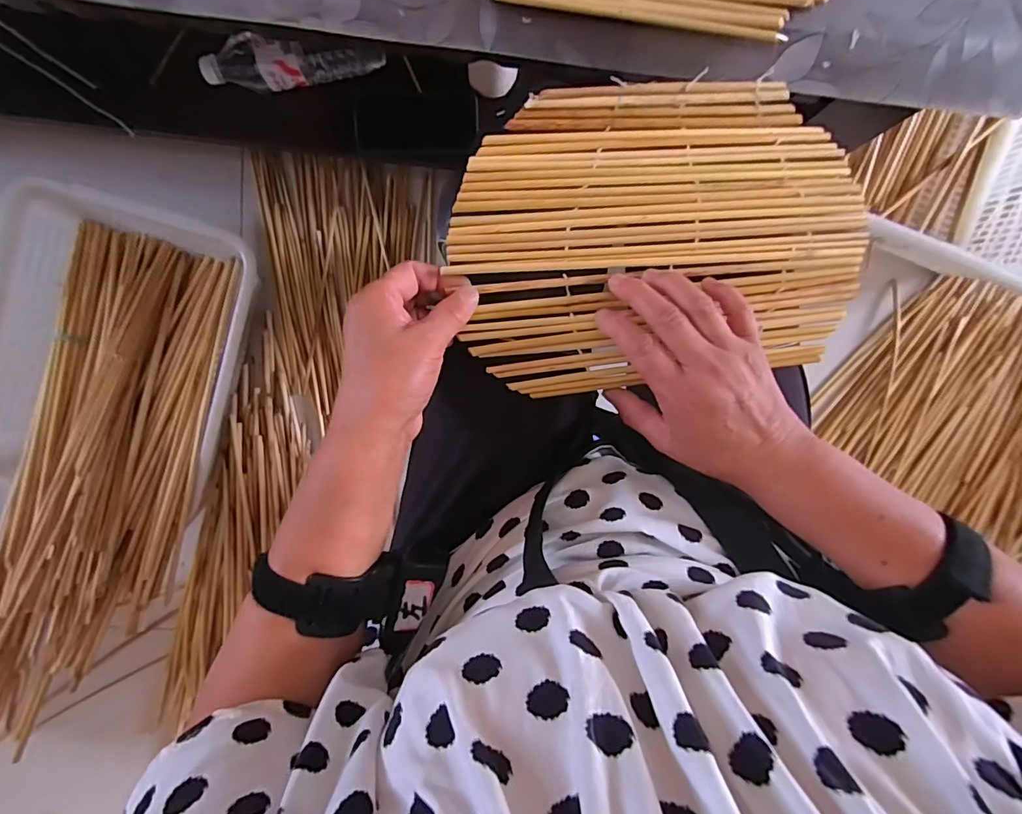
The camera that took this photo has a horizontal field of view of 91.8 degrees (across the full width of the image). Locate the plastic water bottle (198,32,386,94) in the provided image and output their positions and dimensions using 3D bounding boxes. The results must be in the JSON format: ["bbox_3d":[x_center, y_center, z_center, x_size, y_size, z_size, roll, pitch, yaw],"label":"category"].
[{"bbox_3d":[-0.277,-0.432,0.627,0.224,0.065,0.053,0,95,-3],"label":"plastic water bottle"}]

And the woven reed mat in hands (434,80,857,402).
[{"bbox_3d":[0.099,-0.110,0.334,0.271,0.022,0.181,-8,105,-3],"label":"woven reed mat in hands"}]

